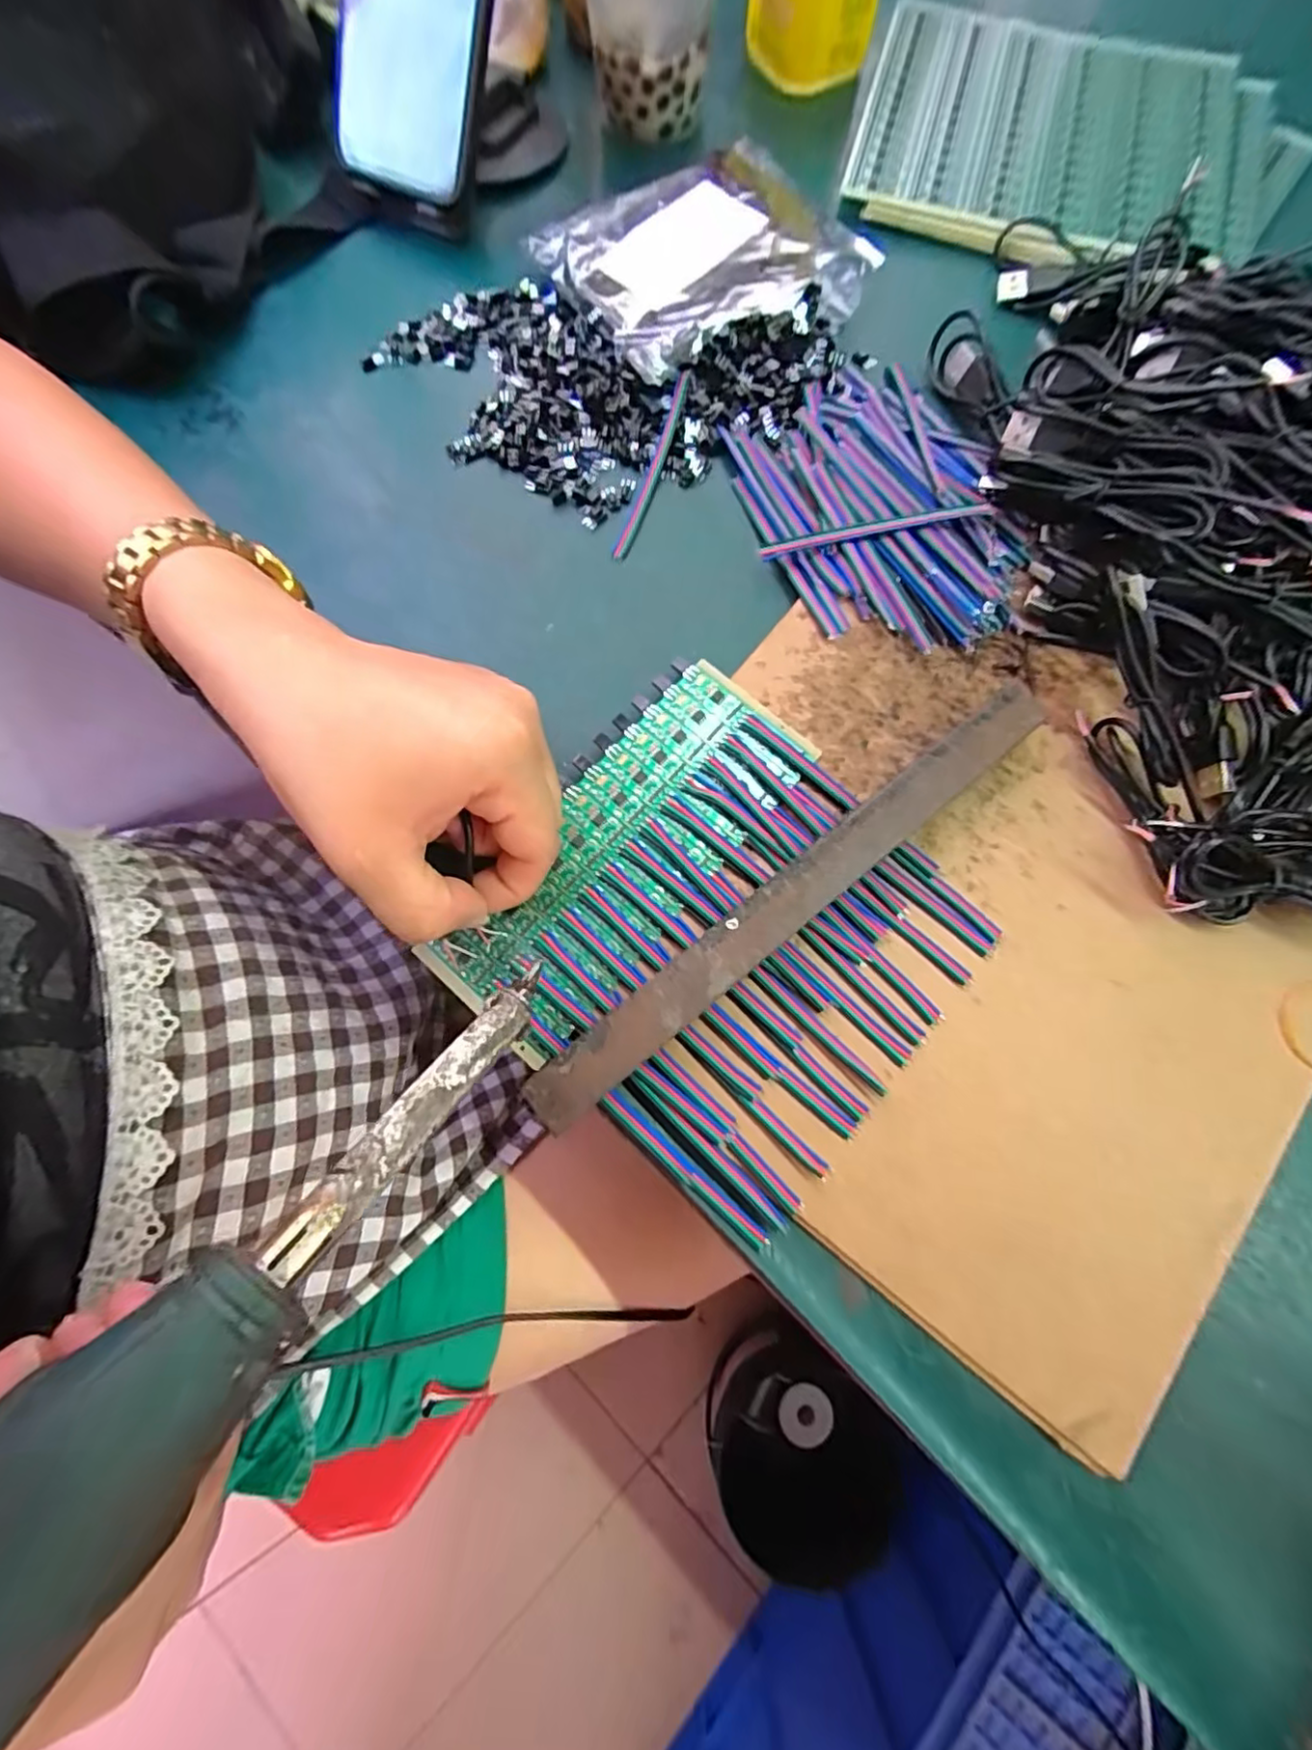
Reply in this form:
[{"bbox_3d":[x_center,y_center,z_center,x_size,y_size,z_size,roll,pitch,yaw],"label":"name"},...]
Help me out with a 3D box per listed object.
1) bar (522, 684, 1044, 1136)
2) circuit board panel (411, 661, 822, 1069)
[{"bbox_3d":[0.052,0.007,0.233,0.232,0.019,0.021,-38,78,-8],"label":"bar"},{"bbox_3d":[-0.010,-0.009,0.247,0.066,0.004,0.162,37,78,9],"label":"circuit board panel"}]

